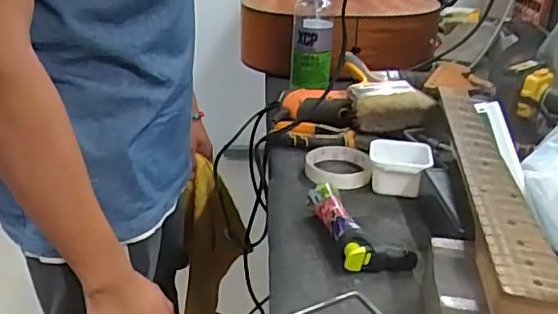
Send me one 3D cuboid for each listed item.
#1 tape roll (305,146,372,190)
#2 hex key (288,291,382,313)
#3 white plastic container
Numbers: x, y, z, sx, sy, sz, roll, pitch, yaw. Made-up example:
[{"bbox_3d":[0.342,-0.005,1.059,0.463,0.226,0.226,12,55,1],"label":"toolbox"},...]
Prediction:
[{"bbox_3d":[0.075,0.012,0.731,0.081,0.018,0.084,1,26,-1],"label":"tape roll"},{"bbox_3d":[0.050,0.135,0.499,0.110,0.006,0.052,5,27,8],"label":"hex key"},{"bbox_3d":[0.145,0.013,0.695,0.074,0.045,0.075,9,27,14],"label":"white plastic container"}]

